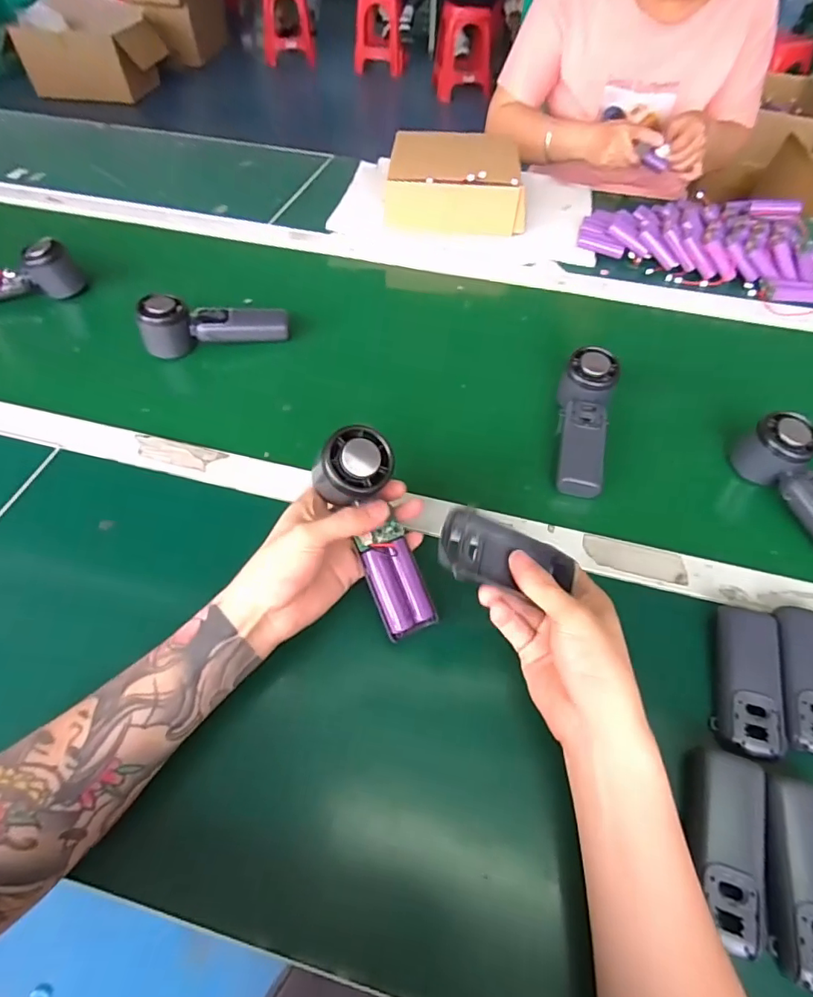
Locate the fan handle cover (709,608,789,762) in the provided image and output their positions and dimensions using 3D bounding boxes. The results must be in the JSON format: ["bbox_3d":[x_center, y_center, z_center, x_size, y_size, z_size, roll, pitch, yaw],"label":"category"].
[{"bbox_3d":[0.254,0.134,0.380,0.043,0.019,0.107,17,56,11],"label":"fan handle cover"}]

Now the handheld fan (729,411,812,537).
[{"bbox_3d":[0.376,-0.005,0.460,0.044,0.057,0.157,-17,56,-13],"label":"handheld fan"}]

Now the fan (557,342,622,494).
[{"bbox_3d":[0.180,-0.076,0.516,0.050,0.035,0.165,10,69,7],"label":"fan"}]

